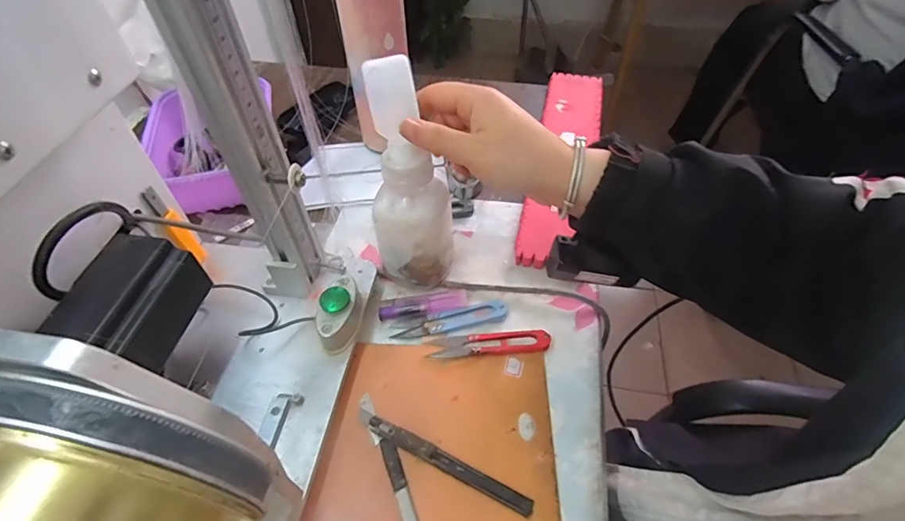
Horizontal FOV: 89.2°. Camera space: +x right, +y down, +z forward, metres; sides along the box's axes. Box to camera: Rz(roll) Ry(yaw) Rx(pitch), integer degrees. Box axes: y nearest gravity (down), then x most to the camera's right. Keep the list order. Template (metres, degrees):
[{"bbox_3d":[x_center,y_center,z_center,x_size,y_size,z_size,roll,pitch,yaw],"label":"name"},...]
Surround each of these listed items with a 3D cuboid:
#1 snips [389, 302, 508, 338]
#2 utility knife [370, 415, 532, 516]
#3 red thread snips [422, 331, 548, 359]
[{"bbox_3d":[-0.001,0.050,0.397,0.100,0.010,0.024,-10,51,-9],"label":"snips"},{"bbox_3d":[-0.004,0.141,0.322,0.125,0.006,0.013,26,54,14],"label":"utility knife"},{"bbox_3d":[0.031,0.068,0.382,0.100,0.009,0.019,-3,50,-3],"label":"red thread snips"}]

